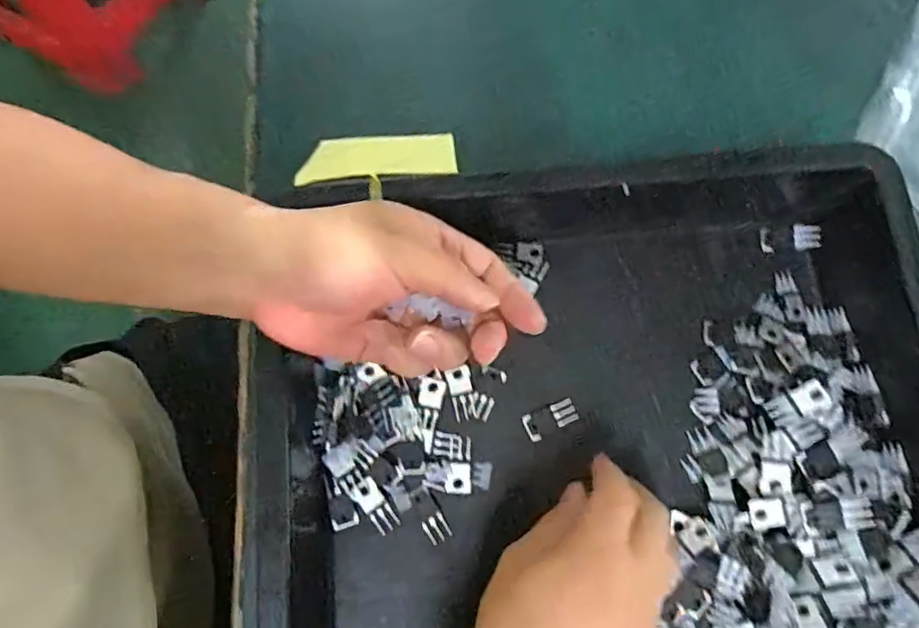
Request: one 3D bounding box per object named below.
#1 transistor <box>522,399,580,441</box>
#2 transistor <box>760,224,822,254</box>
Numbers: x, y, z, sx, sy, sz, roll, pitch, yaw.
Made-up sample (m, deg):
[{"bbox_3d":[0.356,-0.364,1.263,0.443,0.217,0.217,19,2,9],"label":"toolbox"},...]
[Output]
[{"bbox_3d":[0.058,0.067,0.369,0.035,0.004,0.017,-24,78,-6],"label":"transistor"},{"bbox_3d":[0.221,-0.050,0.387,0.035,0.004,0.018,-3,93,26],"label":"transistor"}]

